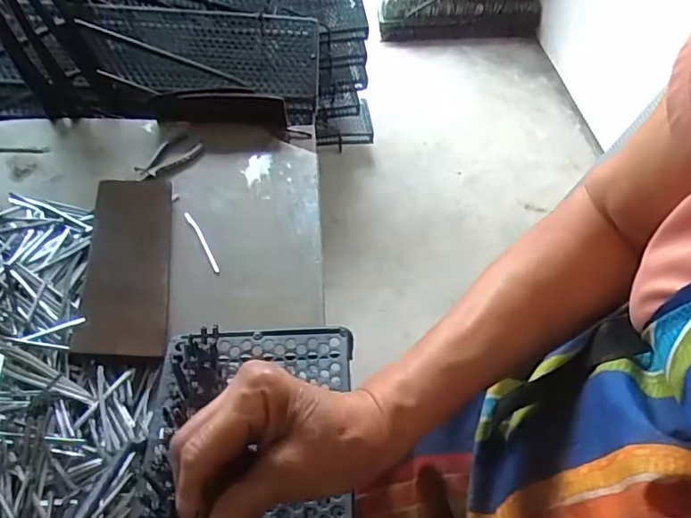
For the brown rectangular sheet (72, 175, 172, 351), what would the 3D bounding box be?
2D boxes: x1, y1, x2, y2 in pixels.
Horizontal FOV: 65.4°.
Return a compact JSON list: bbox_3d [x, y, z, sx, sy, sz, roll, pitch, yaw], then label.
[{"bbox_3d":[-0.236,-0.001,0.586,0.083,0.011,0.247,1,49,-19],"label":"brown rectangular sheet"}]

